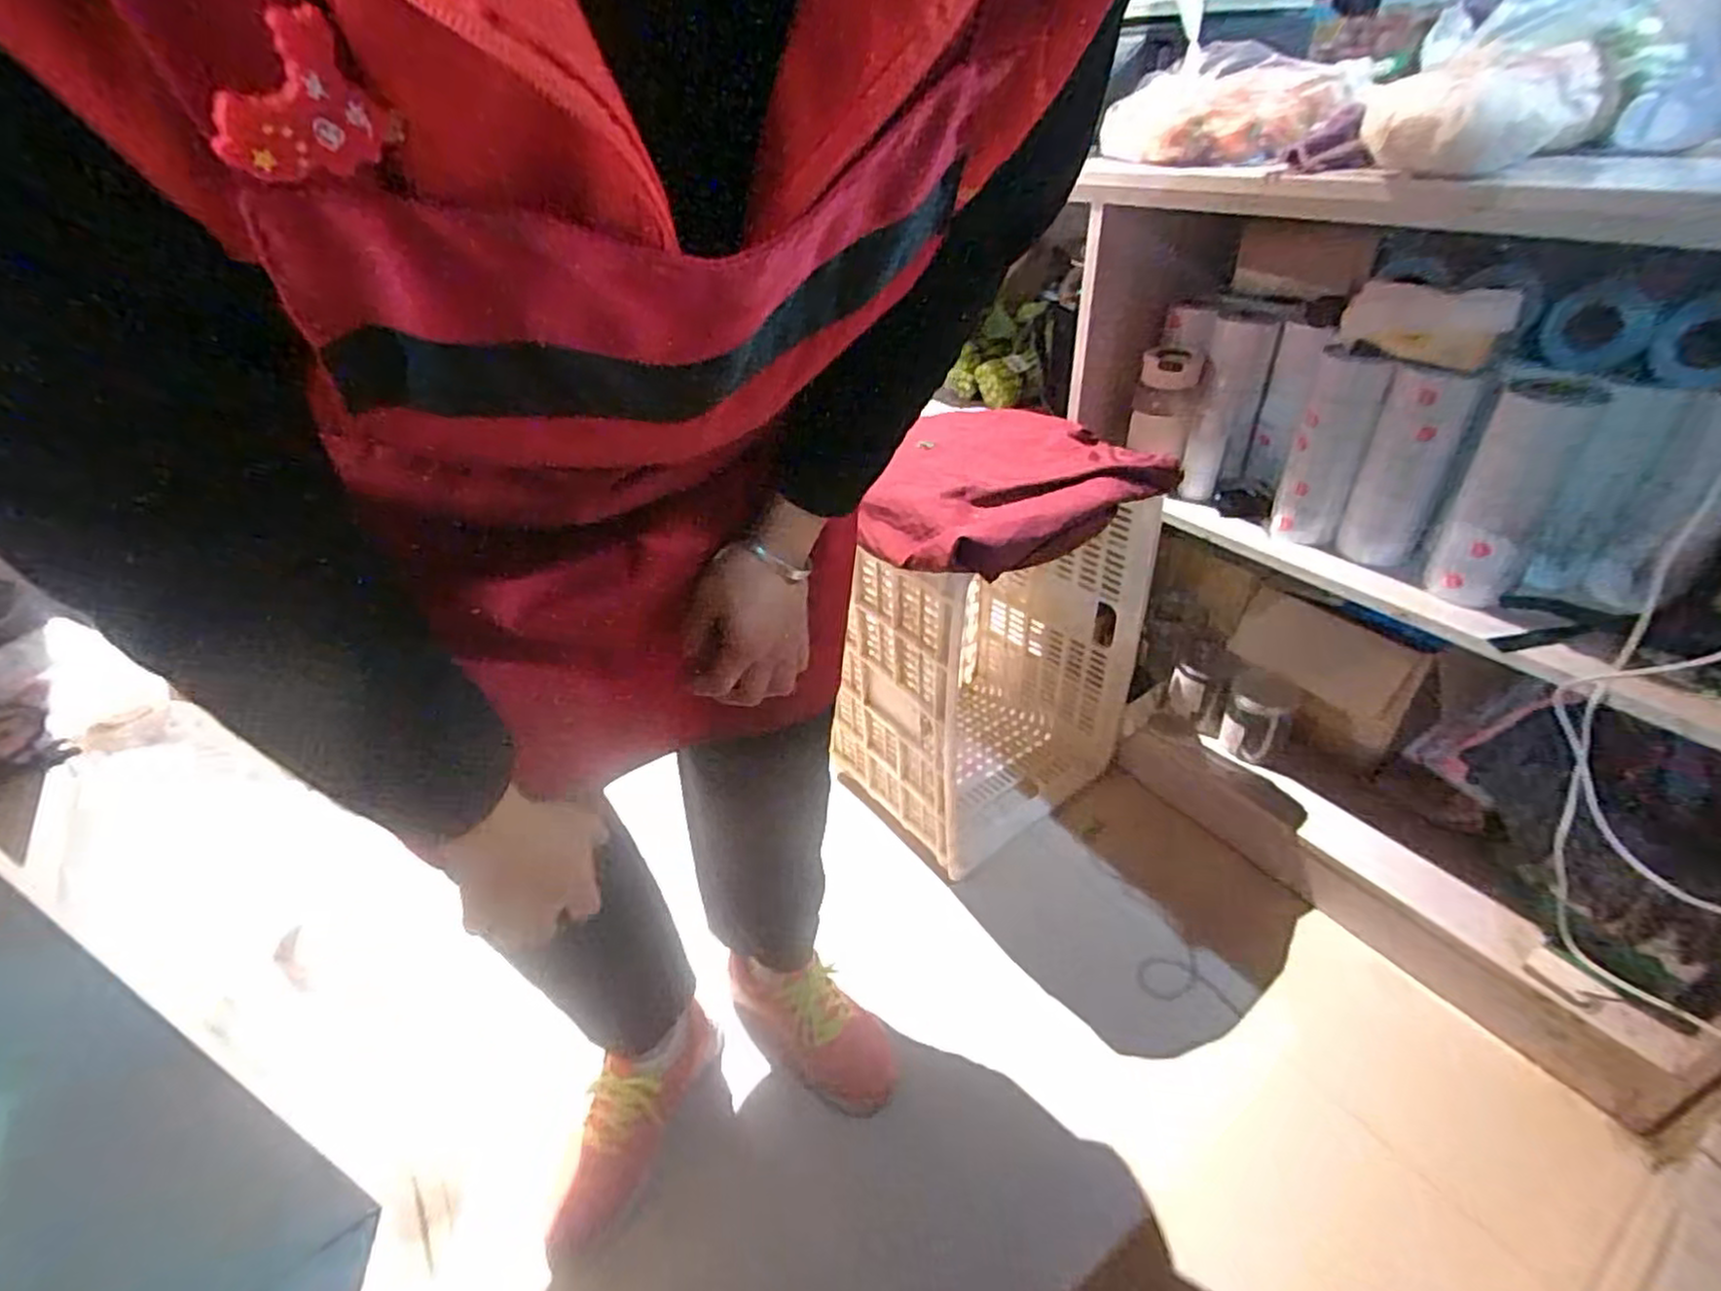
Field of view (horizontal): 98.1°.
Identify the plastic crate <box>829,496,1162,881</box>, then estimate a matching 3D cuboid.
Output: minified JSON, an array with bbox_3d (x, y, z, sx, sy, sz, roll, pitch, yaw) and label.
[{"bbox_3d":[0.181,0.047,1.030,0.255,0.453,0.373,26,45,34],"label":"plastic crate"}]

